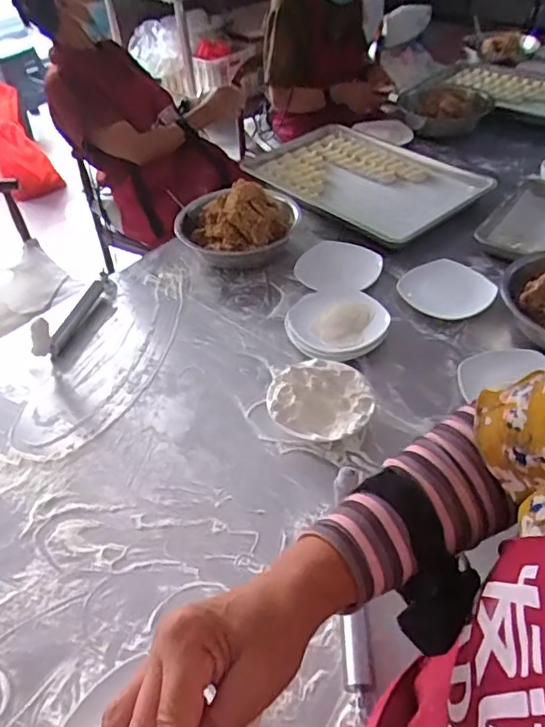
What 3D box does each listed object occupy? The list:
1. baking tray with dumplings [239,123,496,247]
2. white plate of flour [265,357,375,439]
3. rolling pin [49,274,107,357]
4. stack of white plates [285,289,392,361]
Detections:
[{"bbox_3d":[0.246,-0.512,1.559,0.426,0.056,0.636,-32,50,-25],"label":"baking tray with dumplings"},{"bbox_3d":[0.080,0.073,0.949,0.169,0.078,0.143,-5,44,0],"label":"white plate of flour"},{"bbox_3d":[-0.414,-0.111,1.215,0.025,0.025,0.240,6,45,11],"label":"rolling pin"},{"bbox_3d":[0.129,-0.081,1.128,0.190,0.054,0.196,-24,47,-19],"label":"stack of white plates"}]

